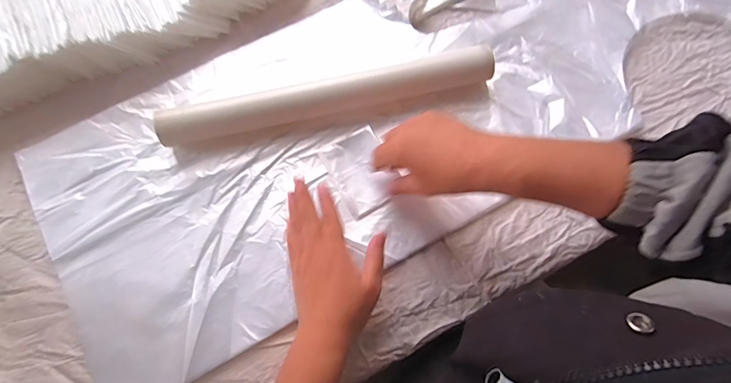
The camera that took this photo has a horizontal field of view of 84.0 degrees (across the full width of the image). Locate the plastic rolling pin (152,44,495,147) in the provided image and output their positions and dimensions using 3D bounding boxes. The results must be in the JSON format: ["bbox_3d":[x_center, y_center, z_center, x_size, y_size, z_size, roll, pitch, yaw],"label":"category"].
[{"bbox_3d":[-0.040,-0.103,0.443,0.354,0.039,0.034,-12,74,-3],"label":"plastic rolling pin"}]

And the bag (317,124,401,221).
[{"bbox_3d":[-0.004,-0.022,0.435,0.063,0.004,0.084,-29,77,-4],"label":"bag"}]

